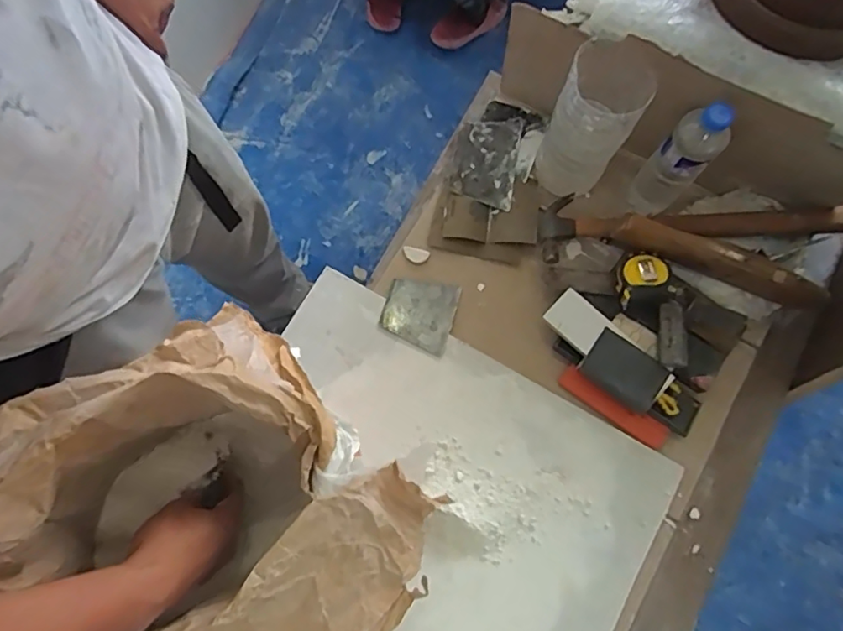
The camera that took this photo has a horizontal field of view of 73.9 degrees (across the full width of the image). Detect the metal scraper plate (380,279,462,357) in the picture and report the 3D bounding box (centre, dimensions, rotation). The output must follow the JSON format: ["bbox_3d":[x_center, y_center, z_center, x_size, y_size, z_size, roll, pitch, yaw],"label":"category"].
[{"bbox_3d":[-0.005,-0.003,0.797,0.099,0.012,0.098,15,76,8],"label":"metal scraper plate"}]

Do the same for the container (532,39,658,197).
[{"bbox_3d":[0.214,-0.237,0.734,0.093,0.222,0.095,0,76,1],"label":"container"}]

